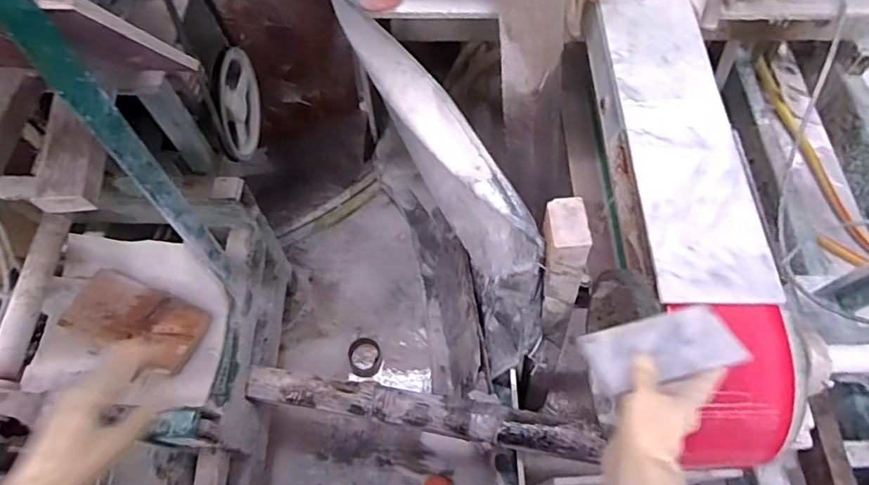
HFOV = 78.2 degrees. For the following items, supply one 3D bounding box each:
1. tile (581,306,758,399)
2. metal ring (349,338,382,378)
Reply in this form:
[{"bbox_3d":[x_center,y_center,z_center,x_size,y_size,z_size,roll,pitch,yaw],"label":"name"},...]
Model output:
[{"bbox_3d":[0.235,0.110,0.556,0.150,0.013,0.079,-12,36,0],"label":"tile"},{"bbox_3d":[-0.180,0.298,1.394,0.087,0.048,0.107,-12,64,-6],"label":"metal ring"}]

